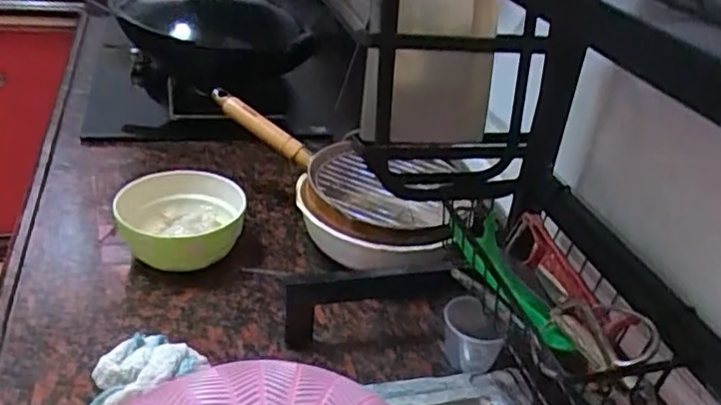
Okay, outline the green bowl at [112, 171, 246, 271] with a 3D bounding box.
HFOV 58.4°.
[{"bbox_3d":[-0.221,0.027,0.798,0.148,0.070,0.152,-1,32,-15],"label":"green bowl"}]

